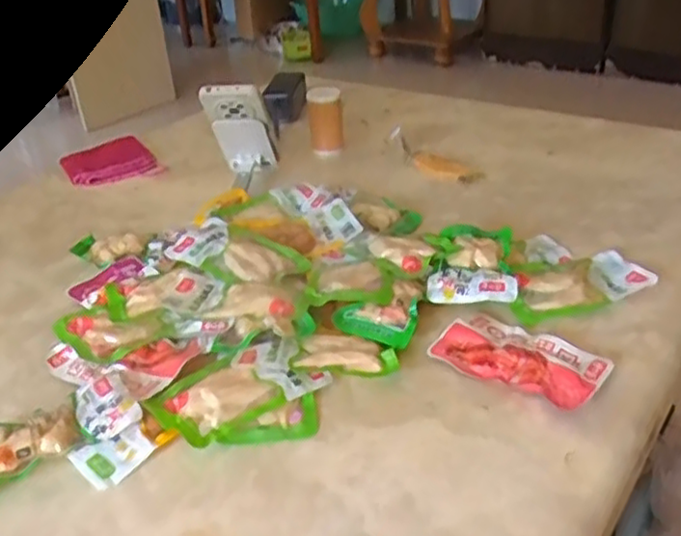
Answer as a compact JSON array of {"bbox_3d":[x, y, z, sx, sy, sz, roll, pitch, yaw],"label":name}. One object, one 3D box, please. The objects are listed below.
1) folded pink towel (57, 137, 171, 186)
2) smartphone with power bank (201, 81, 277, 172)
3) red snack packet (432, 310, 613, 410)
[{"bbox_3d":[-0.342,-0.157,1.035,0.125,0.023,0.145,-20,35,-25],"label":"folded pink towel"},{"bbox_3d":[-0.125,-0.176,0.884,0.072,0.158,0.020,-1,62,6],"label":"smartphone with power bank"},{"bbox_3d":[0.153,0.077,0.594,0.135,0.018,0.075,23,40,36],"label":"red snack packet"}]

